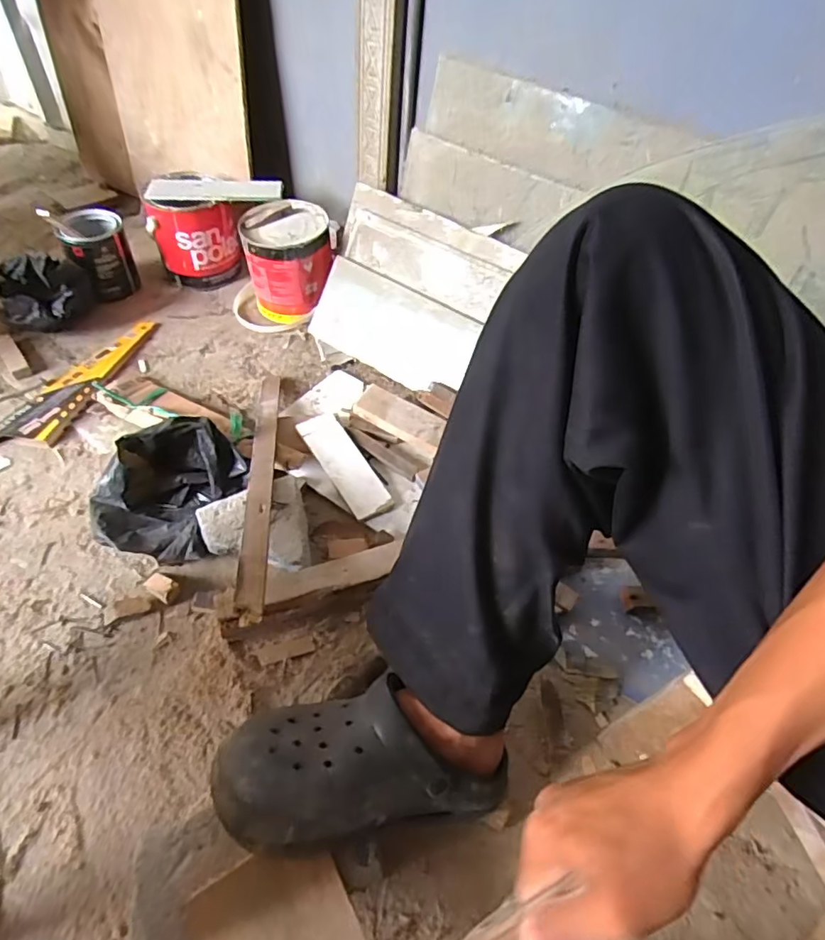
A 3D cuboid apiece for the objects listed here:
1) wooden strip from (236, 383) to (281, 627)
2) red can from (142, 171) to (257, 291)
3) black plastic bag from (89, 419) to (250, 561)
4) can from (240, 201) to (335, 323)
[{"bbox_3d":[-0.197,-0.002,0.724,0.029,0.014,0.485,-4,38,-8],"label":"wooden strip"},{"bbox_3d":[-0.395,-0.450,1.047,0.170,0.170,0.132,-11,54,-14],"label":"red can"},{"bbox_3d":[-0.318,0.021,0.717,0.160,0.104,0.178,13,52,5],"label":"black plastic bag"},{"bbox_3d":[-0.223,-0.368,1.000,0.148,0.167,0.134,-7,53,-10],"label":"can"}]

